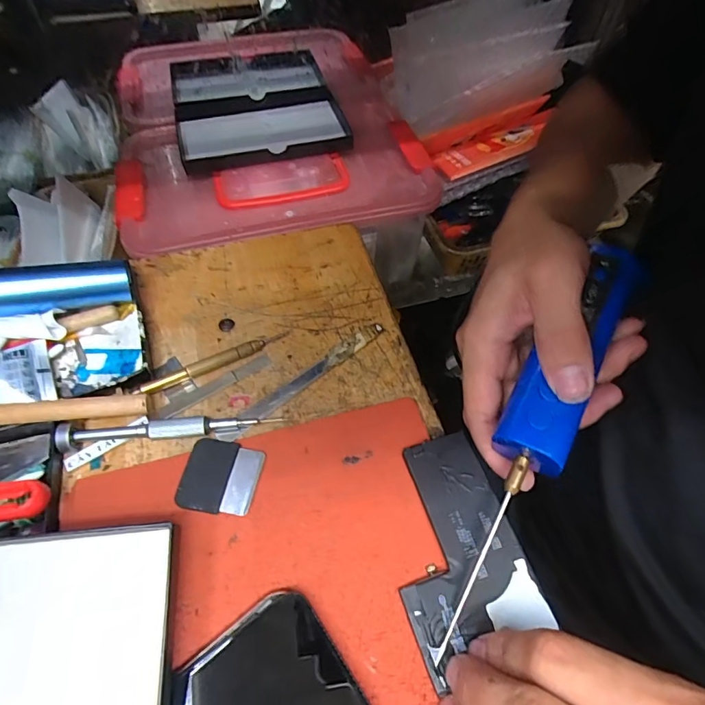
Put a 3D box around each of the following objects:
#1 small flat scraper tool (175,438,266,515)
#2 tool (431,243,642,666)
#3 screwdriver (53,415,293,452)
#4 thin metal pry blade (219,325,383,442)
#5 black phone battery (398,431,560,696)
[{"bbox_3d":[-0.073,0.068,0.241,0.042,0.004,0.039,8,56,3],"label":"small flat scraper tool"},{"bbox_3d":[0.093,0.037,0.220,0.031,0.023,0.222,28,77,16],"label":"tool"},{"bbox_3d":[-0.106,0.044,0.255,0.121,0.013,0.014,-7,57,-6],"label":"screwdriver"},{"bbox_3d":[-0.030,0.015,0.282,0.128,0.005,0.013,-35,64,-22],"label":"thin metal pry blade"},{"bbox_3d":[0.050,0.095,0.222,0.063,0.006,0.100,-14,58,-11],"label":"black phone battery"}]

